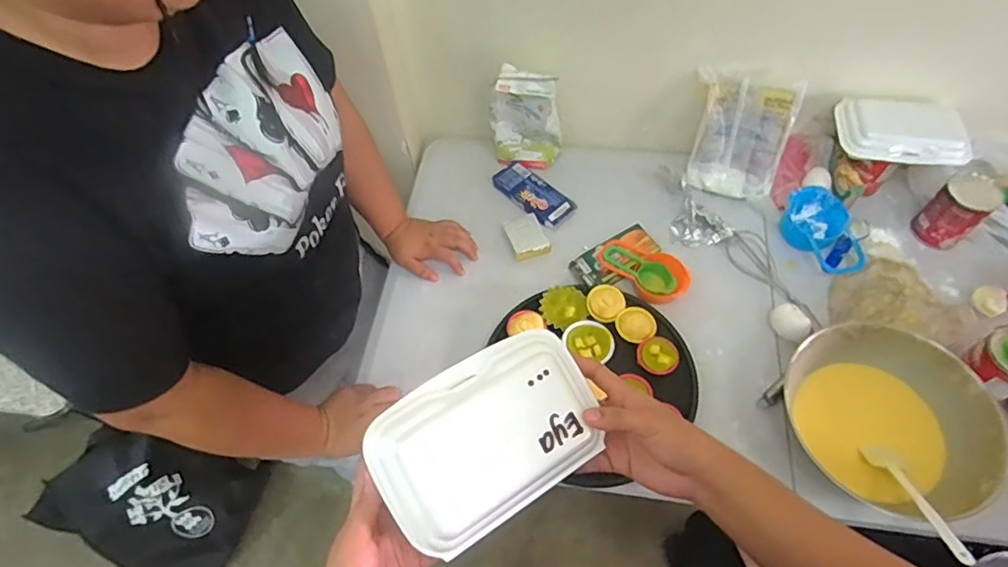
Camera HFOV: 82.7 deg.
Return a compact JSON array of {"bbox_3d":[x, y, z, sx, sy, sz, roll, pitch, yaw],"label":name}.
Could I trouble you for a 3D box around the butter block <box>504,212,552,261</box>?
[{"bbox_3d":[0.037,-0.074,0.921,0.059,0.018,0.074,-16,59,-6],"label":"butter block"}]

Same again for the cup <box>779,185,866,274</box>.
[{"bbox_3d":[0.488,-0.080,0.882,0.087,0.065,0.147,-11,59,-3],"label":"cup"}]

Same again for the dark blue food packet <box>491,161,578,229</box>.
[{"bbox_3d":[0.049,-0.153,0.954,0.138,0.021,0.070,40,68,23],"label":"dark blue food packet"}]

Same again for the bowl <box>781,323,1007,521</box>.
[{"bbox_3d":[0.461,0.168,0.704,0.236,0.105,0.207,34,66,21],"label":"bowl"}]

